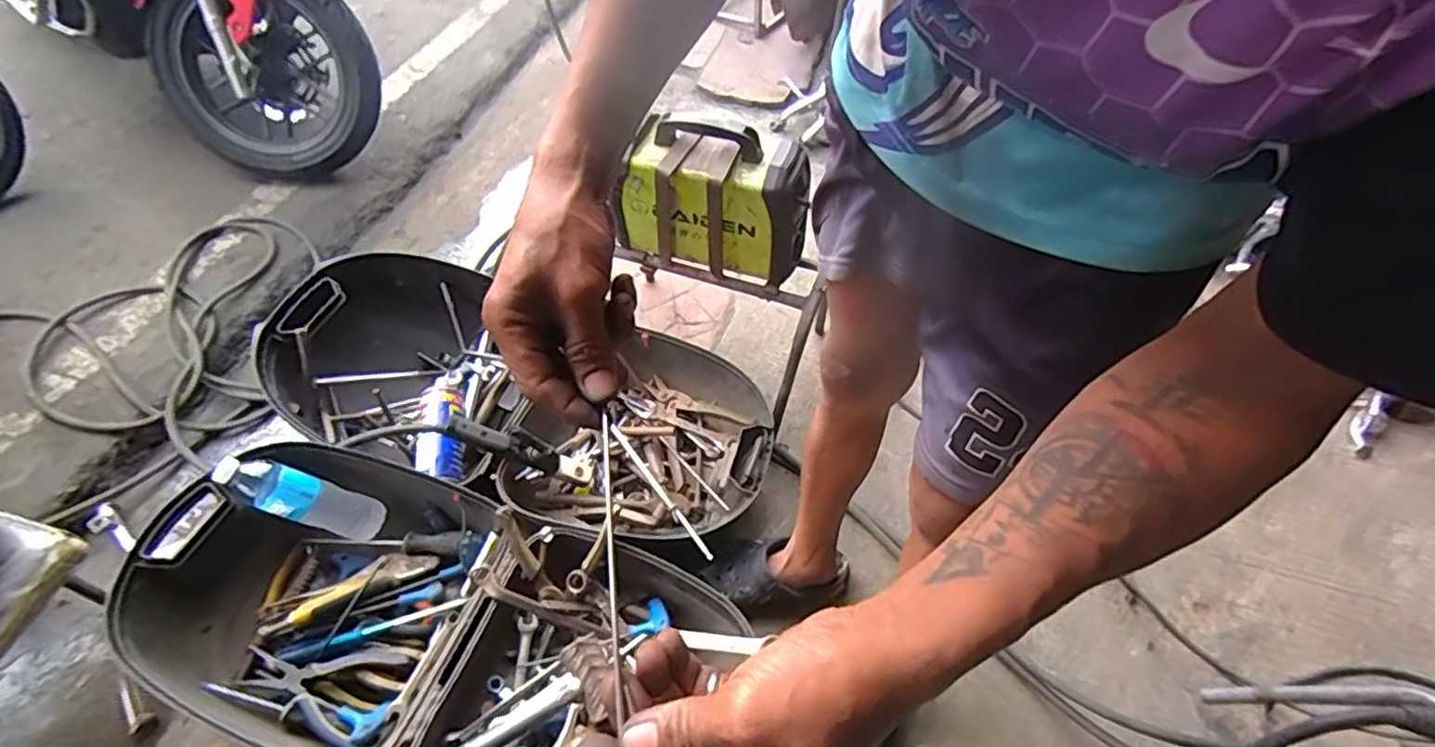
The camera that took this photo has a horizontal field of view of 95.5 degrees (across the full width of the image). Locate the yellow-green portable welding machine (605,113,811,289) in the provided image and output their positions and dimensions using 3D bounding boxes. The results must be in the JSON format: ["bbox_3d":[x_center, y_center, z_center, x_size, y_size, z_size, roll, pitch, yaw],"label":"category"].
[{"bbox_3d":[0.010,-0.269,1.011,0.259,0.205,0.132,21,52,12],"label":"yellow-green portable welding machine"}]

